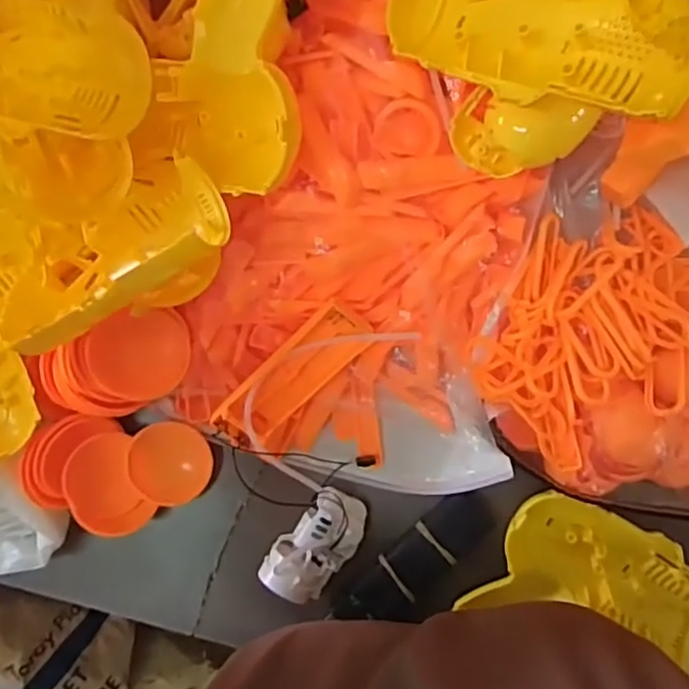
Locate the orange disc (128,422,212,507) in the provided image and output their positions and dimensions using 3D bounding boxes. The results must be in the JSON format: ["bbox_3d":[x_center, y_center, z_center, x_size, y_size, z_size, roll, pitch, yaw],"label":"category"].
[{"bbox_3d":[-0.114,0.079,0.430,0.050,0.014,0.054,0,89,8],"label":"orange disc"}]

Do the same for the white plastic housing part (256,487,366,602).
[{"bbox_3d":[-0.017,0.126,0.408,0.041,0.035,0.068,38,94,7],"label":"white plastic housing part"}]

